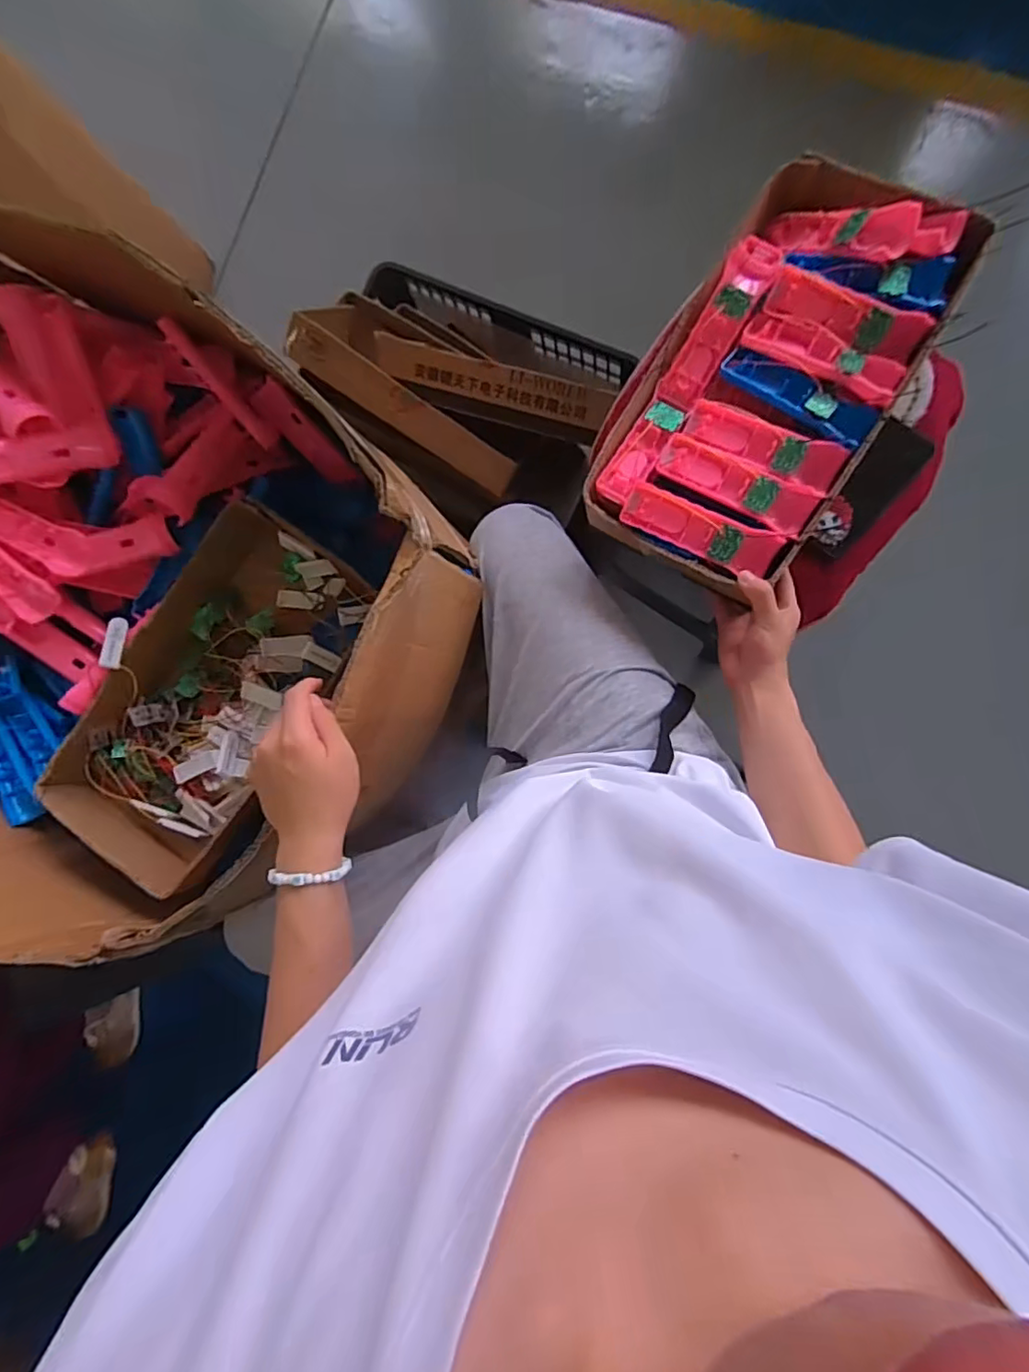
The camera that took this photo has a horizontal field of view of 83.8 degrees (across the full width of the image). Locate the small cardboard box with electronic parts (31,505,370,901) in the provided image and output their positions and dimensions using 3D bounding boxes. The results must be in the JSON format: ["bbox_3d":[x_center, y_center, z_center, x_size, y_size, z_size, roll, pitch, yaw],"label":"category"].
[{"bbox_3d":[-0.346,0.012,0.670,0.227,0.087,0.422,33,95,8],"label":"small cardboard box with electronic parts"}]

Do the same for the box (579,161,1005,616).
[{"bbox_3d":[0.266,-0.320,0.594,0.238,0.079,0.438,30,94,8],"label":"box"}]

